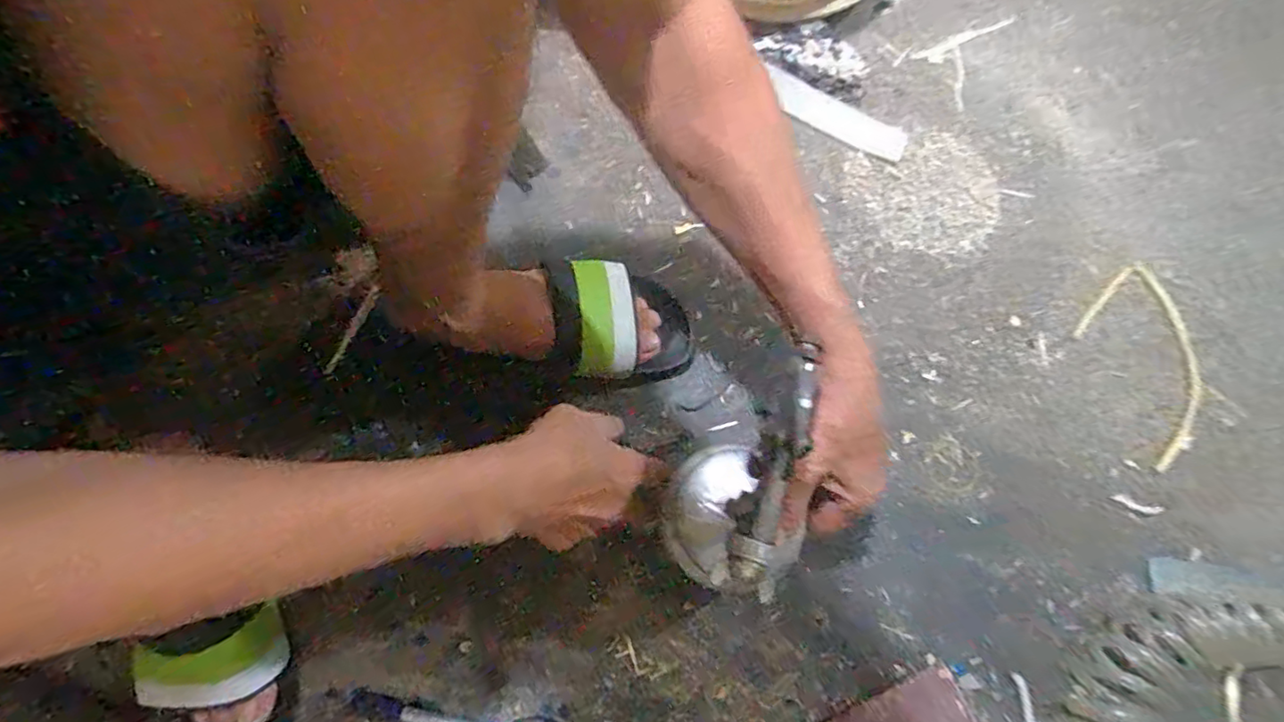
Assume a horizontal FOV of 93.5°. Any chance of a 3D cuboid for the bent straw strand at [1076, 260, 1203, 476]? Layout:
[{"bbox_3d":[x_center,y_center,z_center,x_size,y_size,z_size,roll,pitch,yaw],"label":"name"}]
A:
[{"bbox_3d":[0.448,0.000,0.531,0.099,0.009,0.160,-23,75,-6],"label":"bent straw strand"}]

